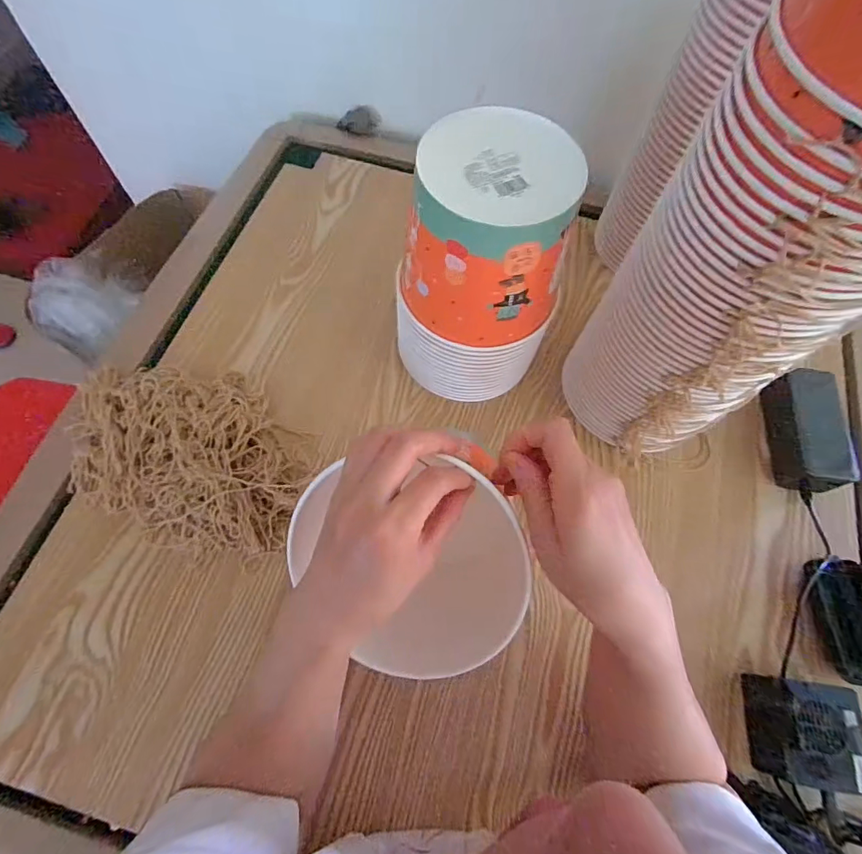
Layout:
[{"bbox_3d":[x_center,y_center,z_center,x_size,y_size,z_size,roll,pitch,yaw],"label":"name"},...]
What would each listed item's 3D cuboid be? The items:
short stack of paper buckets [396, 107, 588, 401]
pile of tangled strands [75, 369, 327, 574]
[{"bbox_3d":[0.047,-0.138,0.450,0.147,0.239,0.138,10,66,1],"label":"short stack of paper buckets"},{"bbox_3d":[-0.250,0.024,0.468,0.290,0.058,0.174,16,67,4],"label":"pile of tangled strands"}]

